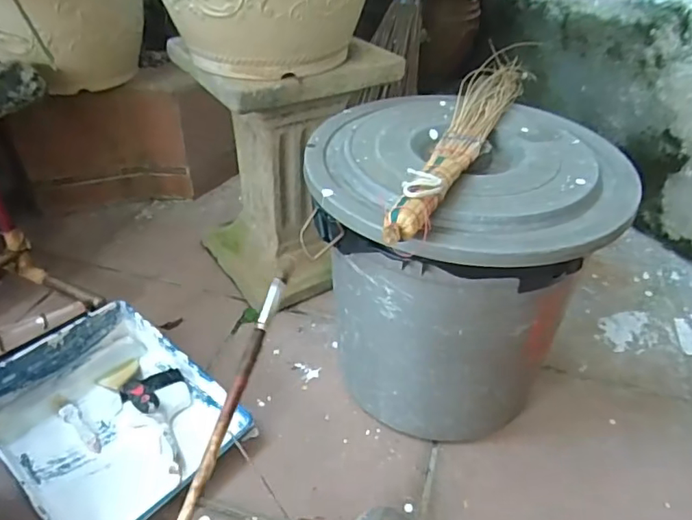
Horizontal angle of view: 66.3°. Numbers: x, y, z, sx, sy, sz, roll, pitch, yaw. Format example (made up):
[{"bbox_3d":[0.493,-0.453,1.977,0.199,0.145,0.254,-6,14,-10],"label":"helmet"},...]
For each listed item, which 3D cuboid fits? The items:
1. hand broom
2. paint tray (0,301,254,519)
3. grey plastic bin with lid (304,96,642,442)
[{"bbox_3d":[0.180,-0.204,0.744,0.078,0.040,0.659,17,40,18],"label":"hand broom"},{"bbox_3d":[-0.361,0.241,0.812,0.361,0.087,0.279,29,44,30],"label":"paint tray"},{"bbox_3d":[0.147,0.004,0.799,0.374,0.377,0.368,2,37,-1],"label":"grey plastic bin with lid"}]

